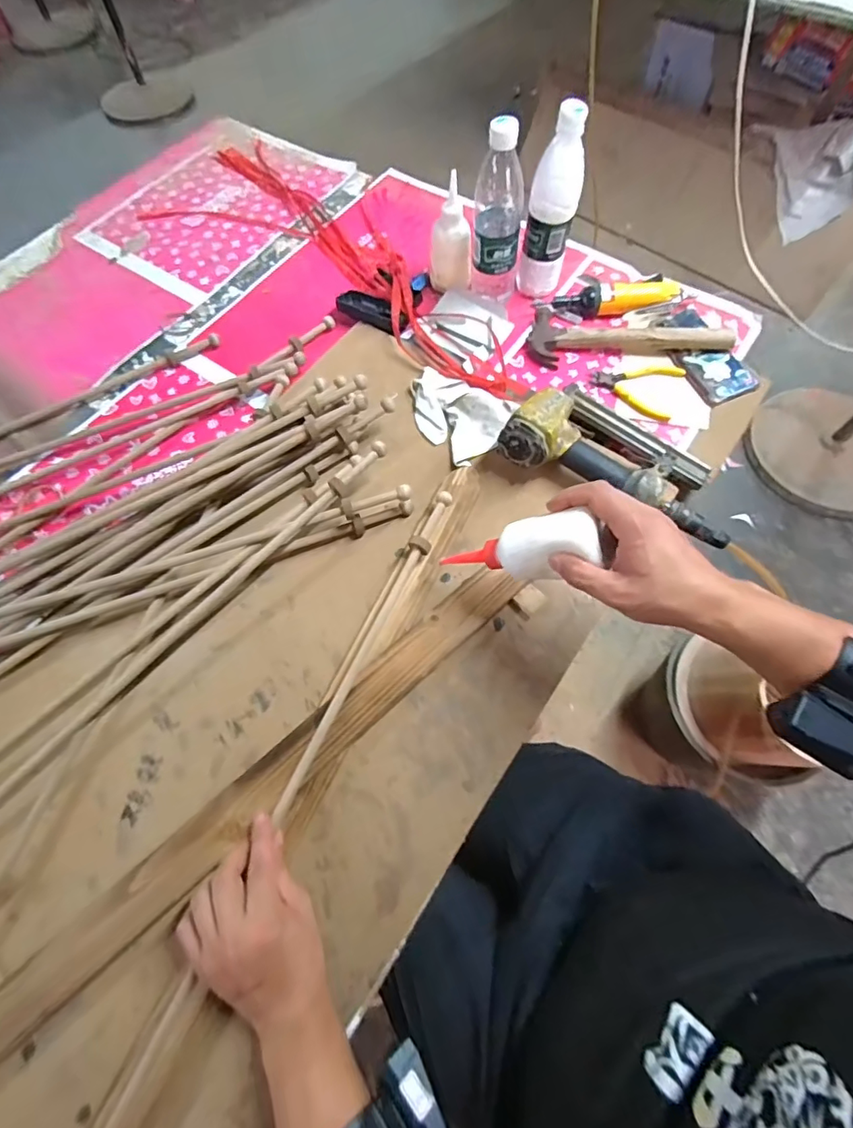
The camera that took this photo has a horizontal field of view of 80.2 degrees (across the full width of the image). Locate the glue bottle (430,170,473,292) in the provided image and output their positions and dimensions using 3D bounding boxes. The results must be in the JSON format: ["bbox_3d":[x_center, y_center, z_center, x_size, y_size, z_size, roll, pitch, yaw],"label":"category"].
[{"bbox_3d":[0.036,-0.462,0.732,0.062,0.133,0.052,-1,67,1],"label":"glue bottle"}]

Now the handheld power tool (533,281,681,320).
[{"bbox_3d":[0.265,-0.390,0.742,0.202,0.036,0.045,-3,67,0],"label":"handheld power tool"}]

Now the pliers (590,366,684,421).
[{"bbox_3d":[0.286,-0.246,0.692,0.110,0.016,0.085,20,69,9],"label":"pliers"}]

